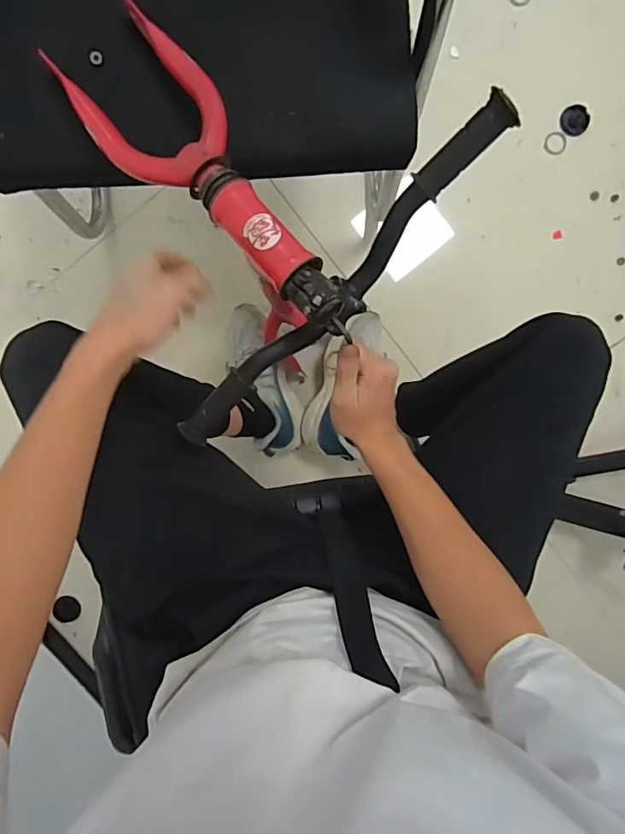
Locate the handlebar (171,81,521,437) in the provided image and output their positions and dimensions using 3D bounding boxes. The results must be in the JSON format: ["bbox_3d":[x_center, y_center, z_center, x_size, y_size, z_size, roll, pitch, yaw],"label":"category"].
[{"bbox_3d":[0.016,-0.106,0.450,0.044,0.071,0.403,45,108,-7],"label":"handlebar"}]

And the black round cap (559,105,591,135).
[{"bbox_3d":[0.513,-0.579,0.962,0.053,0.011,0.055,0,98,-2],"label":"black round cap"}]

